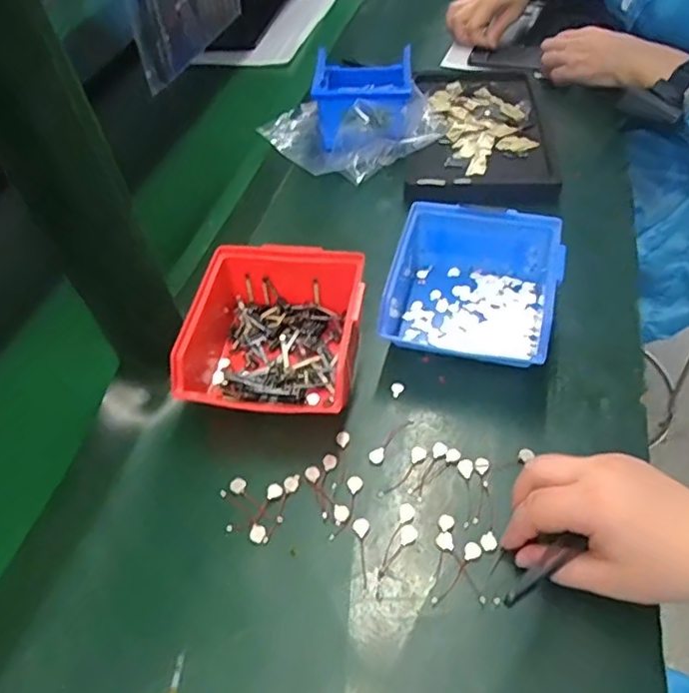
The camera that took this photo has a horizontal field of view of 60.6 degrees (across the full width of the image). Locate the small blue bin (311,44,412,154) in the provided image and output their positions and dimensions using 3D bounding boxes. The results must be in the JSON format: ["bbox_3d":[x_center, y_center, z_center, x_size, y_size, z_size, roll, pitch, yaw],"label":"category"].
[{"bbox_3d":[0.023,-0.282,0.668,0.106,0.066,0.146,-1,49,8],"label":"small blue bin"}]

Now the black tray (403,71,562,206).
[{"bbox_3d":[0.145,-0.254,0.671,0.149,0.021,0.292,1,50,4],"label":"black tray"}]

